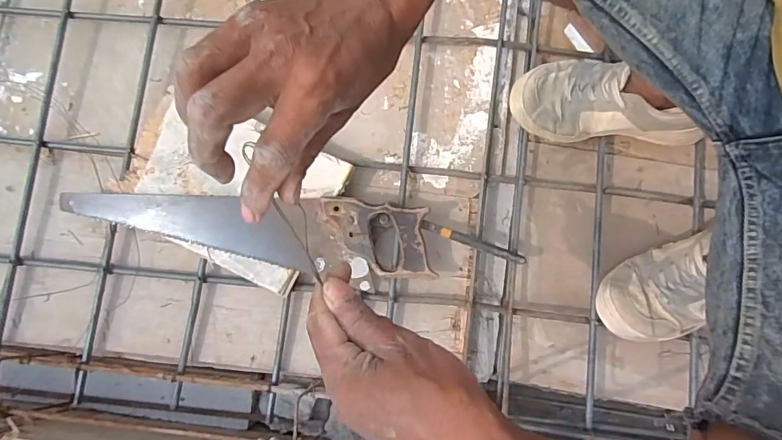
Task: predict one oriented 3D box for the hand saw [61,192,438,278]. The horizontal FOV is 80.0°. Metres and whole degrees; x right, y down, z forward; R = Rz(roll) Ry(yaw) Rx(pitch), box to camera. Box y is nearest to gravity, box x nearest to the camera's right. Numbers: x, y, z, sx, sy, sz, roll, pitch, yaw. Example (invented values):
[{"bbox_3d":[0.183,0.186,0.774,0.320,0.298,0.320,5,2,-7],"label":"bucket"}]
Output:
[{"bbox_3d":[-0.201,0.014,0.630,0.507,0.018,0.096,2,96,5],"label":"hand saw"}]

